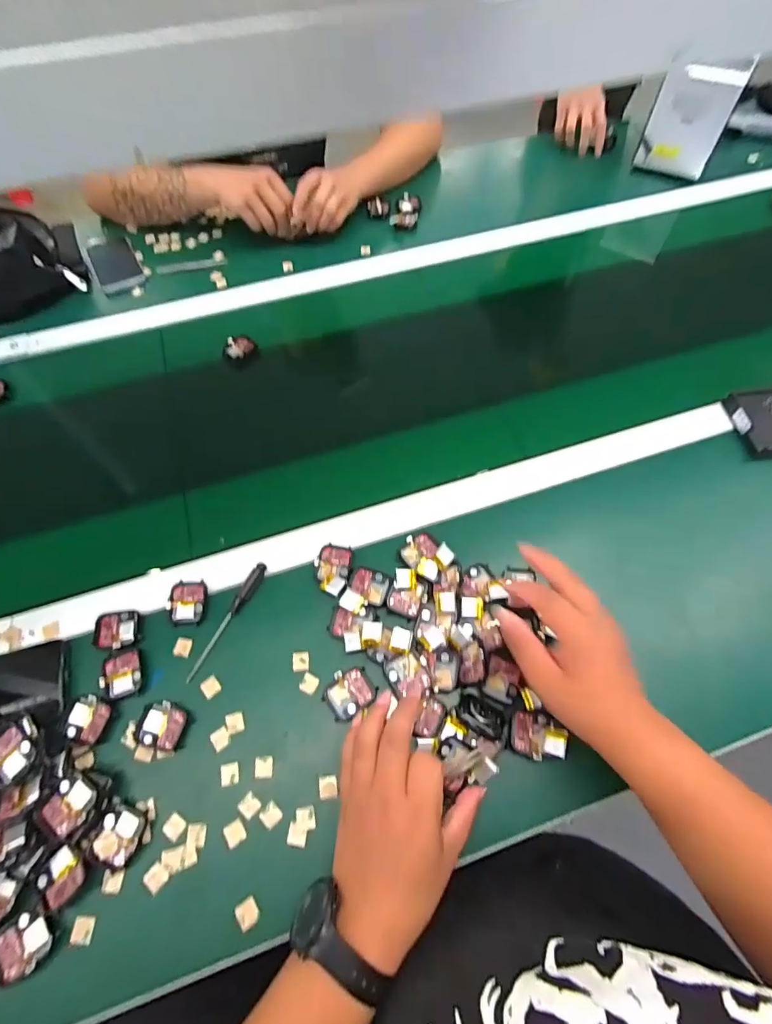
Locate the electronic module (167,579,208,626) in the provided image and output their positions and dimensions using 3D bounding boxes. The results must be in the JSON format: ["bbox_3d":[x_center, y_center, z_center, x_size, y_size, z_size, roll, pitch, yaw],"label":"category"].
[{"bbox_3d":[-0.205,0.094,0.484,0.037,0.008,0.046,-3,61,-1],"label":"electronic module"}]

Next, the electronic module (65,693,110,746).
[{"bbox_3d":[-0.278,0.192,0.432,0.038,0.011,0.038,14,62,8],"label":"electronic module"}]

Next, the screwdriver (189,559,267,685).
[{"bbox_3d":[-0.162,0.108,0.475,0.013,0.011,0.130,26,64,14],"label":"screwdriver"}]

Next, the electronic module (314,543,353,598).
[{"bbox_3d":[-0.057,0.061,0.493,0.037,0.012,0.057,5,61,3],"label":"electronic module"}]

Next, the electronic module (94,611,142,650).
[{"bbox_3d":[-0.271,0.119,0.470,0.043,0.005,0.038,-11,61,-6],"label":"electronic module"}]

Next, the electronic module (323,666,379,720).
[{"bbox_3d":[-0.036,0.170,0.441,0.045,0.011,0.038,-35,66,-18],"label":"electronic module"}]

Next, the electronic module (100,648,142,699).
[{"bbox_3d":[-0.256,0.155,0.450,0.034,0.008,0.045,-9,61,-5],"label":"electronic module"}]

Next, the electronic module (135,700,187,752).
[{"bbox_3d":[-0.207,0.197,0.431,0.039,0.011,0.037,9,61,5],"label":"electronic module"}]

